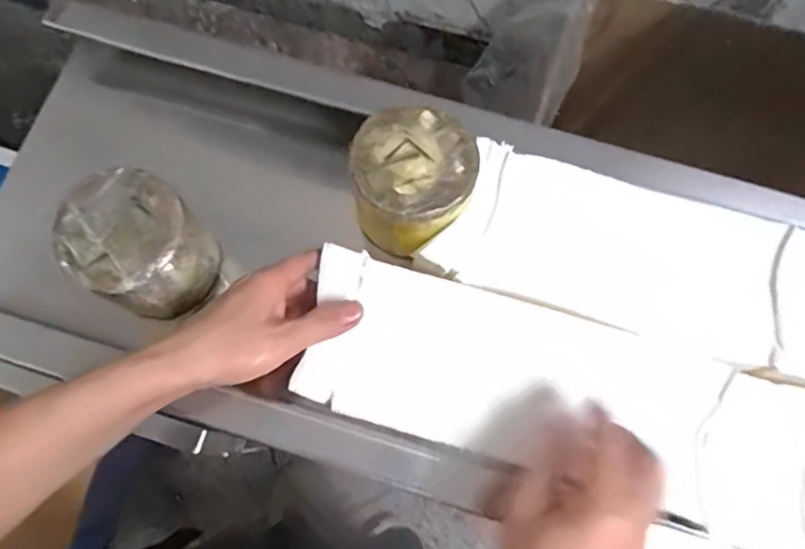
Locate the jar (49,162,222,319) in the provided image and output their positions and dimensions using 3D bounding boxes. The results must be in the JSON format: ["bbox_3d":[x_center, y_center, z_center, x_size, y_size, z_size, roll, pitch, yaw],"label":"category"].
[{"bbox_3d":[-0.201,-0.021,0.461,0.089,0.086,0.089,0,74,1],"label":"jar"}]

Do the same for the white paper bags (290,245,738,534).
[{"bbox_3d":[0.075,0.072,0.425,0.293,0.029,0.120,13,74,5],"label":"white paper bags"}]

